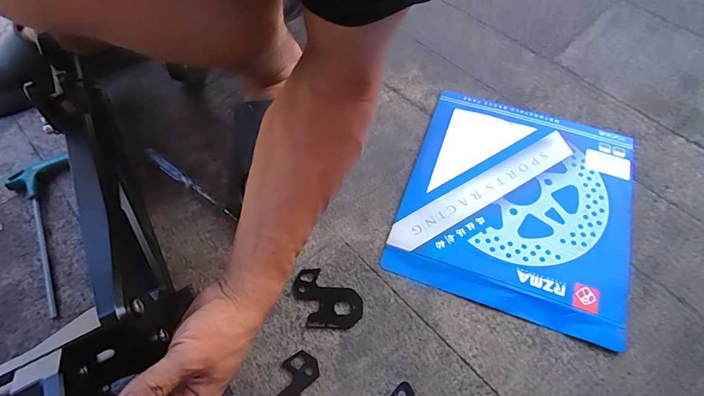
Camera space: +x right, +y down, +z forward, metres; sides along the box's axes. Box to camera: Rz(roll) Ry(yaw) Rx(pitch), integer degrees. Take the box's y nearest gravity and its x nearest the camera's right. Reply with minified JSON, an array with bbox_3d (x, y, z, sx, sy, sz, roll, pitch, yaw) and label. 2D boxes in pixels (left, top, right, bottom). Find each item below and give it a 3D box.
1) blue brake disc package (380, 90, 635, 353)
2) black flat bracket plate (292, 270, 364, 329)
[{"bbox_3d":[0.188,-0.002,0.449,0.242,0.013,0.268,18,62,11],"label":"blue brake disc package"},{"bbox_3d":[-0.028,0.105,0.394,0.075,0.005,0.049,31,65,17],"label":"black flat bracket plate"}]

